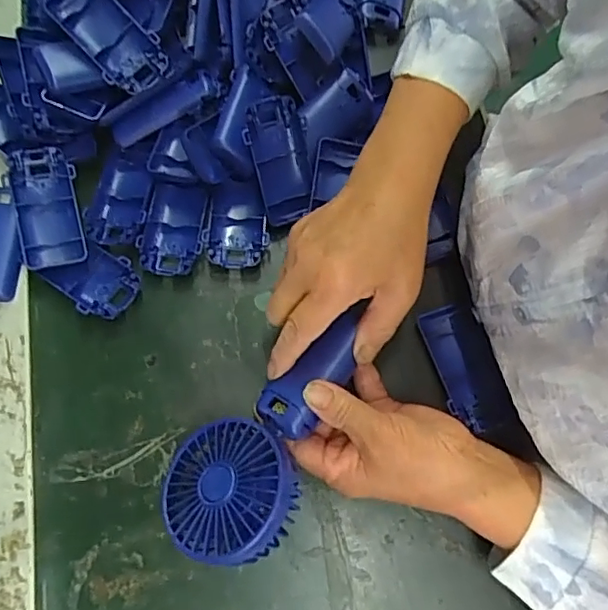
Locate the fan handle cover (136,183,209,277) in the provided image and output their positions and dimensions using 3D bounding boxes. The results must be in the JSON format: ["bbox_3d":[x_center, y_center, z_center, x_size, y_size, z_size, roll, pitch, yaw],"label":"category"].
[{"bbox_3d":[-0.103,-0.060,0.457,0.049,0.022,0.074,4,71,-1],"label":"fan handle cover"}]

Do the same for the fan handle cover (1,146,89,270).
[{"bbox_3d":[-0.199,-0.075,0.441,0.049,0.017,0.092,-16,83,-8],"label":"fan handle cover"}]

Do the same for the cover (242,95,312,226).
[{"bbox_3d":[-0.019,-0.113,0.450,0.045,0.023,0.093,-13,111,-7],"label":"cover"}]

